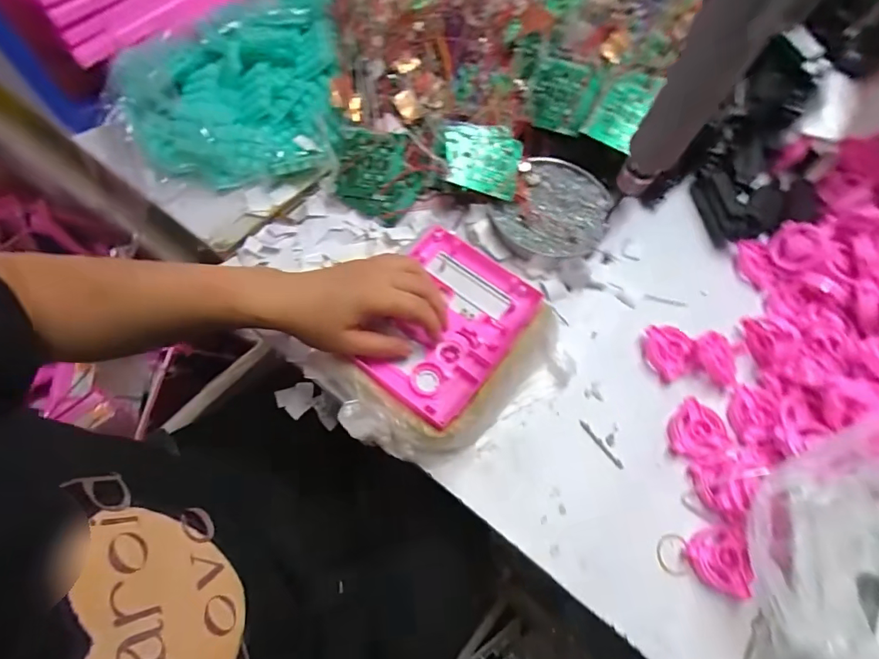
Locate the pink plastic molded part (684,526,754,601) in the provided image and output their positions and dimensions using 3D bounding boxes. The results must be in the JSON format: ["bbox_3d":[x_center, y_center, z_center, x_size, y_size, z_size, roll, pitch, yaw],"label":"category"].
[{"bbox_3d":[0.235,0.189,0.383,0.050,0.016,0.051,1,64,-2],"label":"pink plastic molded part"}]

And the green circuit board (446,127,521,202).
[{"bbox_3d":[0.050,-0.182,0.510,0.086,0.009,0.075,-1,87,-13],"label":"green circuit board"}]

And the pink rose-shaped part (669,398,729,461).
[{"bbox_3d":[0.238,0.094,0.428,0.049,0.013,0.053,13,64,4],"label":"pink rose-shaped part"}]

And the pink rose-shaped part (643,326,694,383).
[{"bbox_3d":[0.228,0.024,0.463,0.046,0.014,0.052,4,64,0],"label":"pink rose-shaped part"}]

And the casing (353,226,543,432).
[{"bbox_3d":[0.004,-0.006,0.434,0.129,0.018,0.165,33,67,13],"label":"casing"}]

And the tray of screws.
[{"bbox_3d":[0.128,-0.134,0.523,0.117,0.021,0.129,31,67,12],"label":"tray of screws"}]

